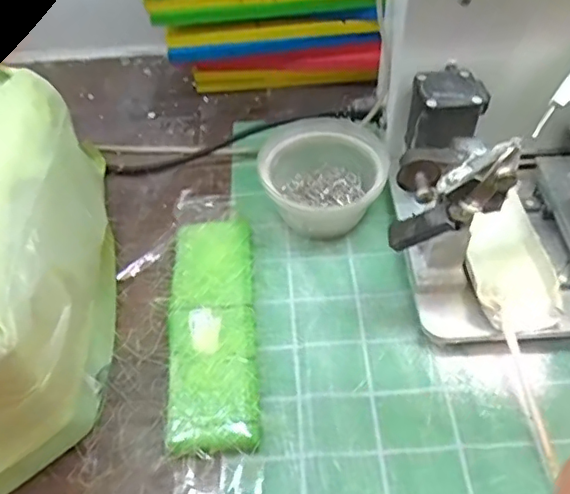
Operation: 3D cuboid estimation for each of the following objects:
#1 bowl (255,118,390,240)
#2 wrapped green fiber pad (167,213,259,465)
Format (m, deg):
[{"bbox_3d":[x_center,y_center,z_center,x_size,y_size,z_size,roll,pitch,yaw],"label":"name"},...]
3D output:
[{"bbox_3d":[0.030,-0.051,0.464,0.095,0.054,0.099,-1,49,1],"label":"bowl"},{"bbox_3d":[-0.051,0.053,0.406,0.057,0.014,0.184,-4,49,-1],"label":"wrapped green fiber pad"}]

